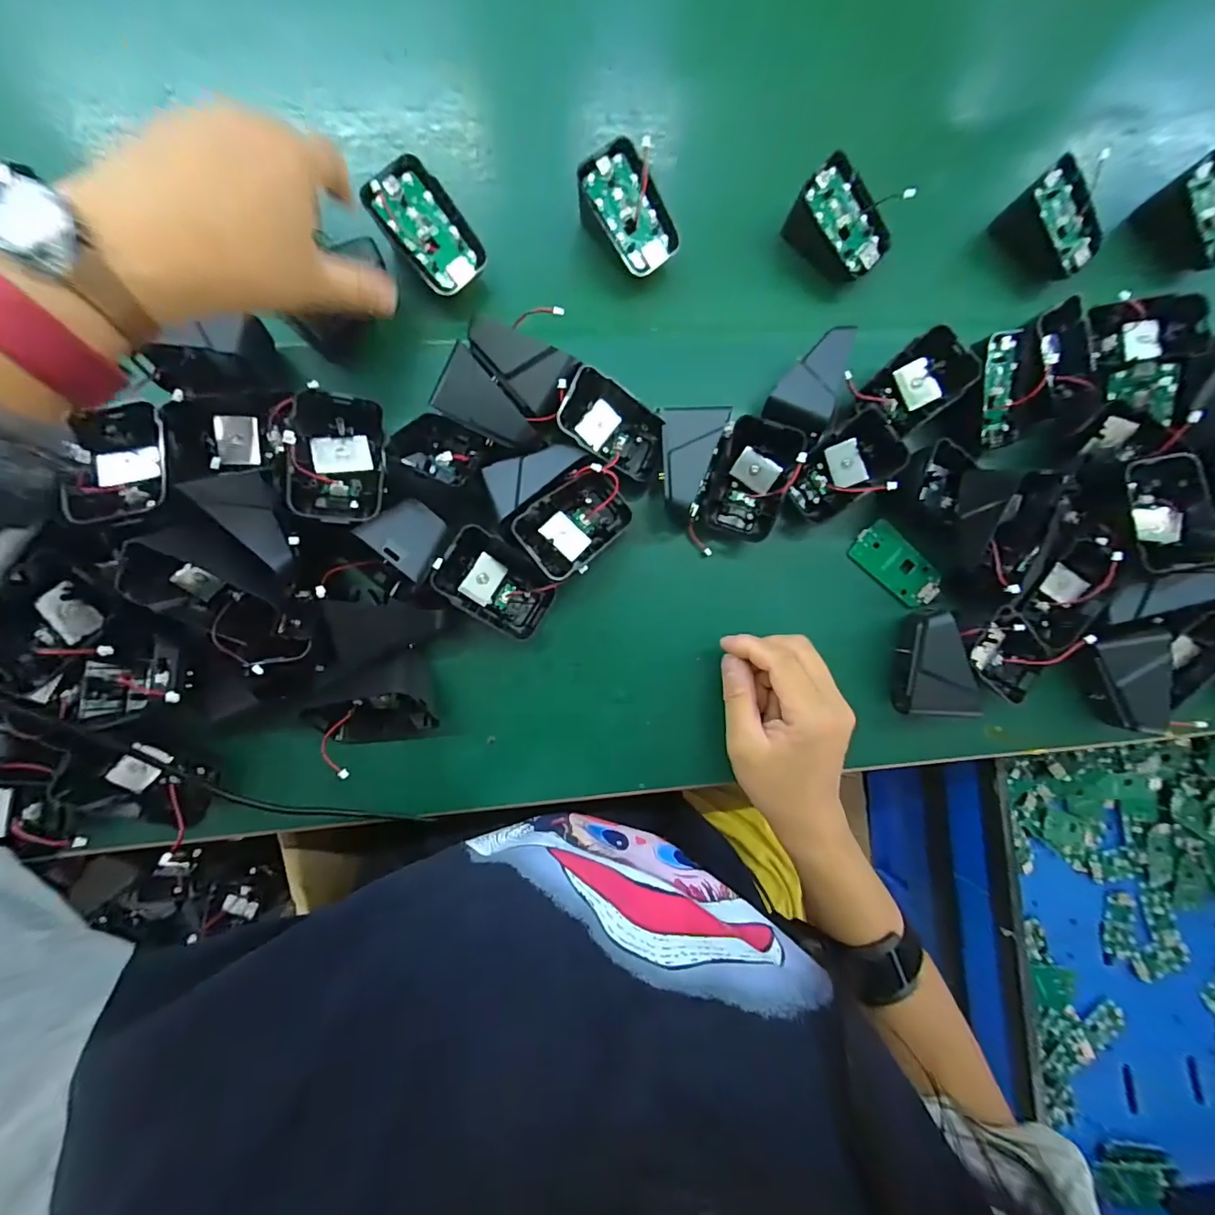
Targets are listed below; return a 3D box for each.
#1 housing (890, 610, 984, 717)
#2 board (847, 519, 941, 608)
[{"bbox_3d":[0.203,0.034,0.325,0.028,0.037,0.065,-3,87,-7],"label":"housing"},{"bbox_3d":[0.195,-0.028,0.348,0.063,0.006,0.032,39,103,-3],"label":"board"}]

